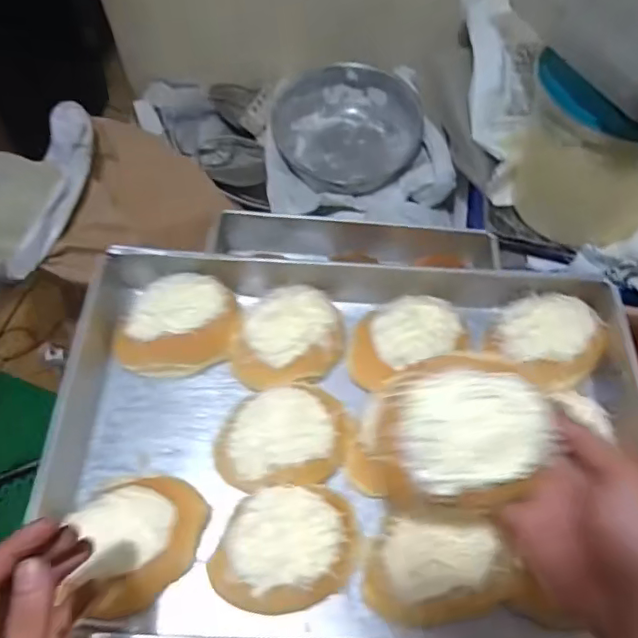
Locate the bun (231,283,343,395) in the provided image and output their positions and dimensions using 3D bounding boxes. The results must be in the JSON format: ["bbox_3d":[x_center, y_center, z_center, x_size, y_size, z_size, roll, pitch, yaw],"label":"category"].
[{"bbox_3d":[-0.032,0.016,0.550,0.117,0.047,0.100,-10,61,-6],"label":"bun"}]

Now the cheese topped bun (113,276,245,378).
[{"bbox_3d":[-0.140,0.004,0.548,0.127,0.044,0.091,-15,62,-8],"label":"cheese topped bun"}]

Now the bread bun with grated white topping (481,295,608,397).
[{"bbox_3d":[0.223,0.019,0.544,0.099,0.042,0.101,0,61,0],"label":"bread bun with grated white topping"}]

